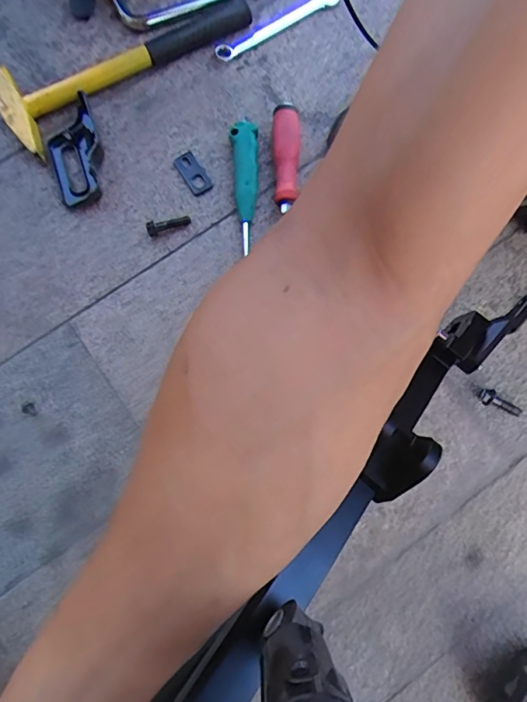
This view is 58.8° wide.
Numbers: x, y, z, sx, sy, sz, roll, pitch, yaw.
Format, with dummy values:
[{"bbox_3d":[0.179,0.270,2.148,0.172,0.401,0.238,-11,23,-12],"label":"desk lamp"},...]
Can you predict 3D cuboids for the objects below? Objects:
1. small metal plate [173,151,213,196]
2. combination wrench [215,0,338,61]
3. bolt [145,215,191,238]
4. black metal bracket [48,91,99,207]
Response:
[{"bbox_3d":[-0.082,-0.207,0.543,0.026,0.005,0.052,-35,82,-7],"label":"small metal plate"},{"bbox_3d":[0.015,-0.397,0.572,0.165,0.014,0.024,-32,82,-7],"label":"combination wrench"},{"bbox_3d":[-0.107,-0.143,0.527,0.050,0.011,0.015,-20,81,-5],"label":"bolt"},{"bbox_3d":[-0.214,-0.228,0.531,0.057,0.026,0.121,-15,80,-4],"label":"black metal bracket"}]

